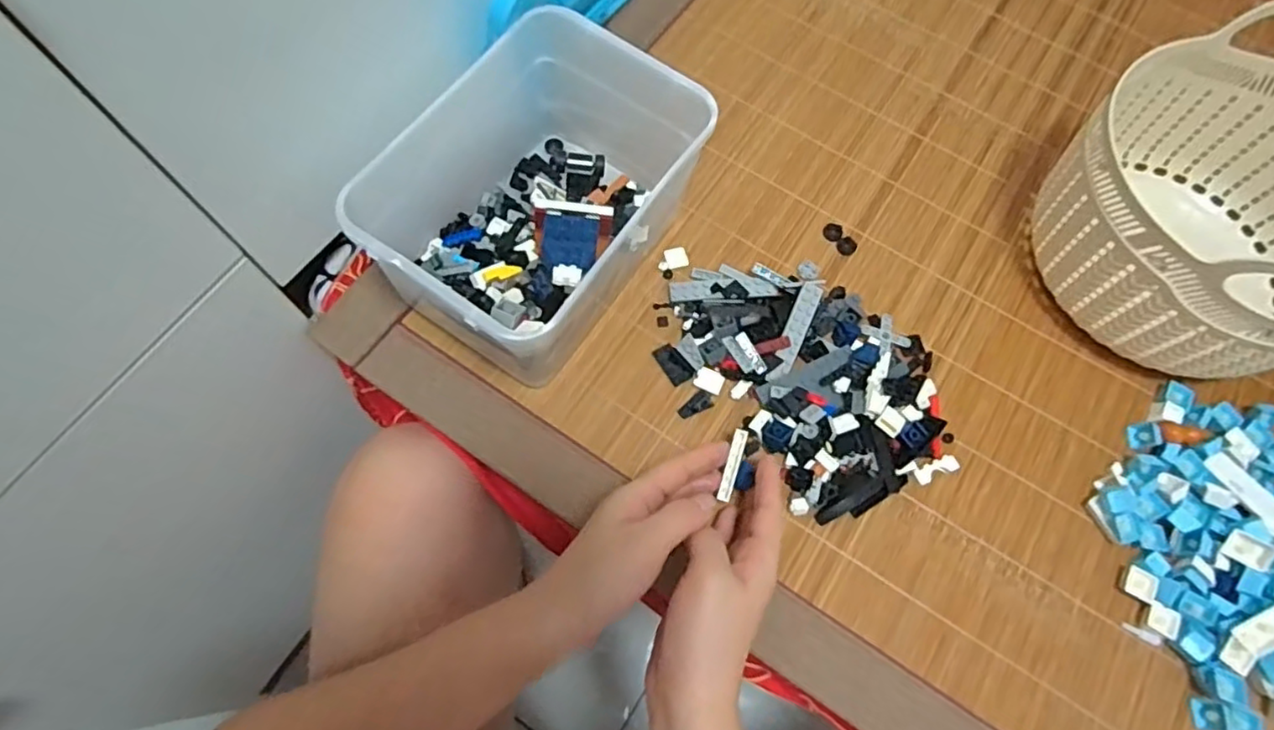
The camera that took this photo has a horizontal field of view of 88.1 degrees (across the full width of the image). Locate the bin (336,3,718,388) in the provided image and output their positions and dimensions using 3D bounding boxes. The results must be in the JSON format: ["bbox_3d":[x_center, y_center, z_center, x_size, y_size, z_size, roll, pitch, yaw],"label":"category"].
[{"bbox_3d":[-0.063,-0.105,0.451,0.147,0.123,0.212,33,71,11],"label":"bin"}]

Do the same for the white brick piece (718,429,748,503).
[{"bbox_3d":[0.064,0.067,0.436,0.009,0.004,0.048,16,89,4],"label":"white brick piece"}]

